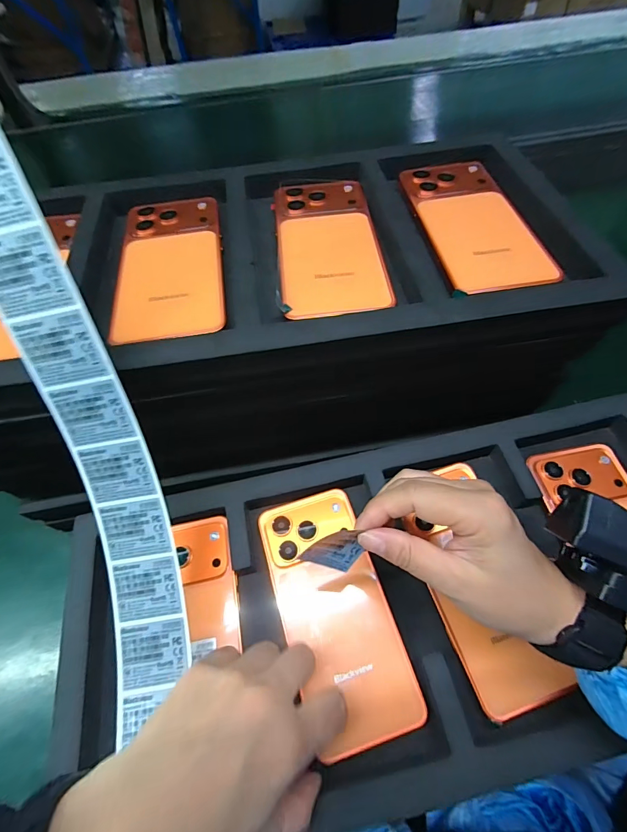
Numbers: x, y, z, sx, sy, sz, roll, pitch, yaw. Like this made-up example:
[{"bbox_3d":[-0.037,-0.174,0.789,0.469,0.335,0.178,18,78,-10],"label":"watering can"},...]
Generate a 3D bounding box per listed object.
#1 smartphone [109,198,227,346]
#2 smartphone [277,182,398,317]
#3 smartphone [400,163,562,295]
[{"bbox_3d":[-0.106,-0.114,0.279,0.075,0.008,0.160,-9,58,-2],"label":"smartphone"},{"bbox_3d":[0.011,-0.132,0.286,0.075,0.007,0.150,-6,58,0],"label":"smartphone"},{"bbox_3d":[0.122,-0.150,0.291,0.077,0.007,0.156,-9,58,-2],"label":"smartphone"}]

